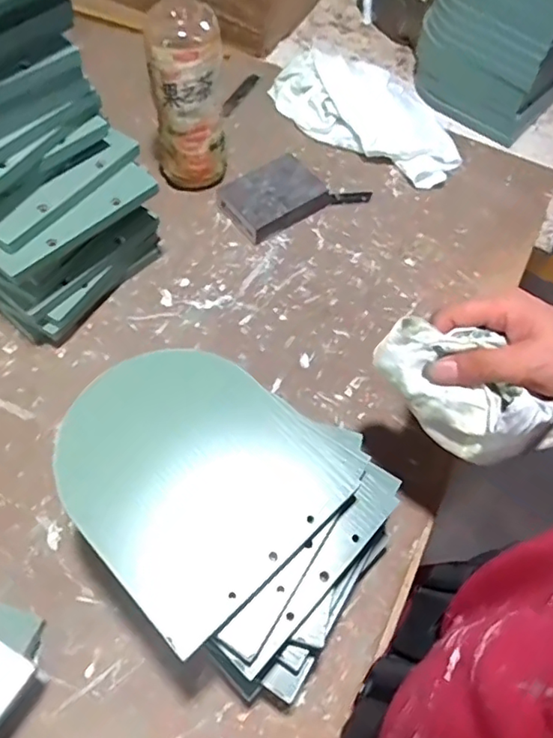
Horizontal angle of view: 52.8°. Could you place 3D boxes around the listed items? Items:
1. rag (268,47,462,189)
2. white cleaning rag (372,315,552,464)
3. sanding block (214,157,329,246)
[{"bbox_3d":[0.108,-0.310,0.662,0.246,0.046,0.116,31,63,13],"label":"rag"},{"bbox_3d":[0.122,0.011,0.352,0.058,0.062,0.113,-33,68,-21],"label":"white cleaning rag"},{"bbox_3d":[-0.002,-0.181,0.591,0.103,0.028,0.071,-31,67,-20],"label":"sanding block"}]

